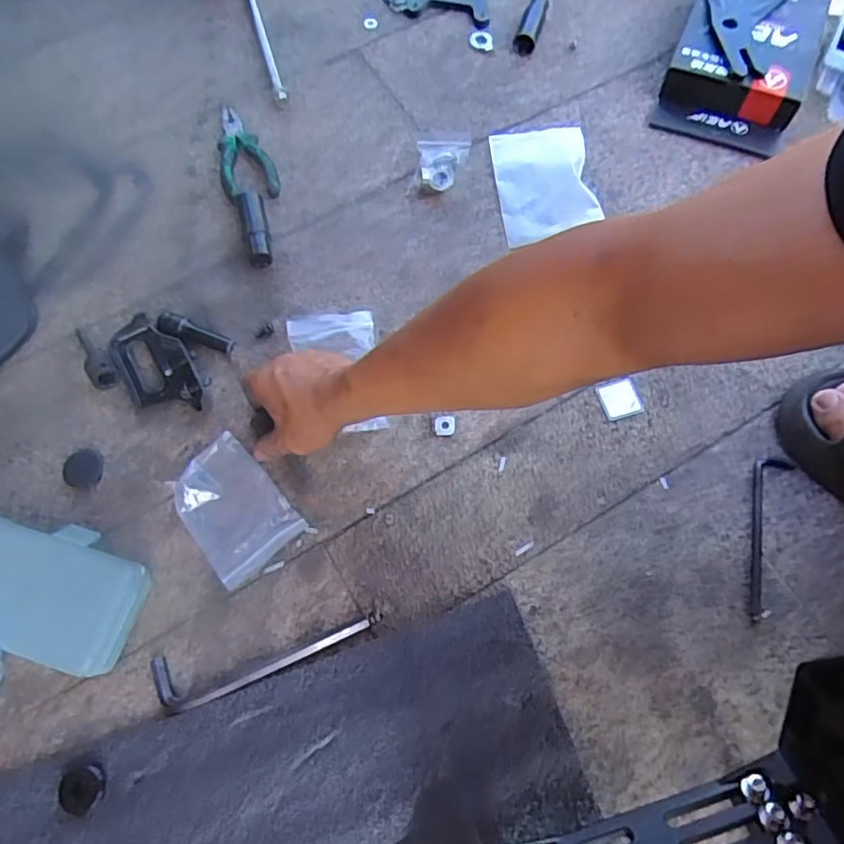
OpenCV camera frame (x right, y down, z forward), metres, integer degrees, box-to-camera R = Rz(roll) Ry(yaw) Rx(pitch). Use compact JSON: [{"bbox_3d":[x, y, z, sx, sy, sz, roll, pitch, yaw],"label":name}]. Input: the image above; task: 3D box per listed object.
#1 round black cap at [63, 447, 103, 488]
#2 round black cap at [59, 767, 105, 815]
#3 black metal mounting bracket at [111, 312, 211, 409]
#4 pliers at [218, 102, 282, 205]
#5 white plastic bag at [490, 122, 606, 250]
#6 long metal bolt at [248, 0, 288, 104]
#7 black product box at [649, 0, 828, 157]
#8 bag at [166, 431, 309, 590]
[{"bbox_3d":[-0.294,0.040,0.549,0.032,0.007,0.034,0,67,1],"label":"round black cap"},{"bbox_3d":[-0.241,0.261,0.448,0.029,0.009,0.031,0,67,1],"label":"round black cap"},{"bbox_3d":[-0.244,-0.051,0.578,0.064,0.023,0.109,-32,70,-11],"label":"black metal mounting bracket"},{"bbox_3d":[-0.194,-0.291,0.677,0.057,0.008,0.138,-18,68,-6],"label":"pliers"},{"bbox_3d":[0.128,-0.253,0.659,0.097,0.016,0.130,-7,67,-2],"label":"white plastic bag"},{"bbox_3d":[-0.191,-0.465,0.746,0.013,0.012,0.236,-17,68,-6],"label":"long metal bolt"},{"bbox_3d":[0.356,-0.403,0.703,0.142,0.052,0.215,22,69,10],"label":"black product box"},{"bbox_3d":[-0.161,0.071,0.534,0.078,0.012,0.109,-39,72,-14],"label":"bag"}]

